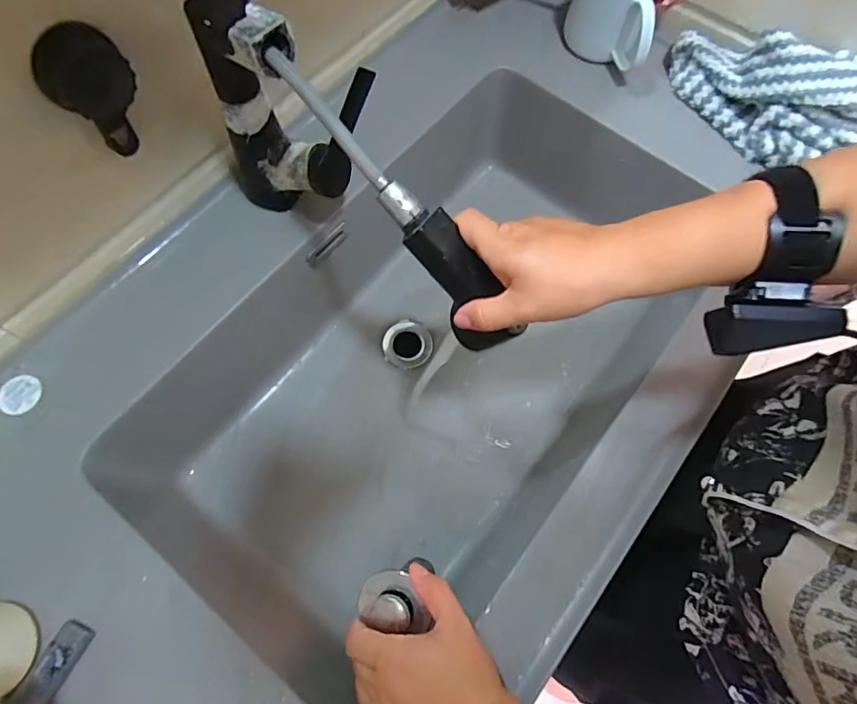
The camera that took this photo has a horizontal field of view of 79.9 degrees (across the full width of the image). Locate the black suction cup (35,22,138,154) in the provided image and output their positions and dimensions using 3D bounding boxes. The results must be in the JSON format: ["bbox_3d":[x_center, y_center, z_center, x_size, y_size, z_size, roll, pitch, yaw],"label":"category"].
[{"bbox_3d":[-0.232,-0.180,0.361,0.055,0.087,0.020,-31,75,-9],"label":"black suction cup"}]

